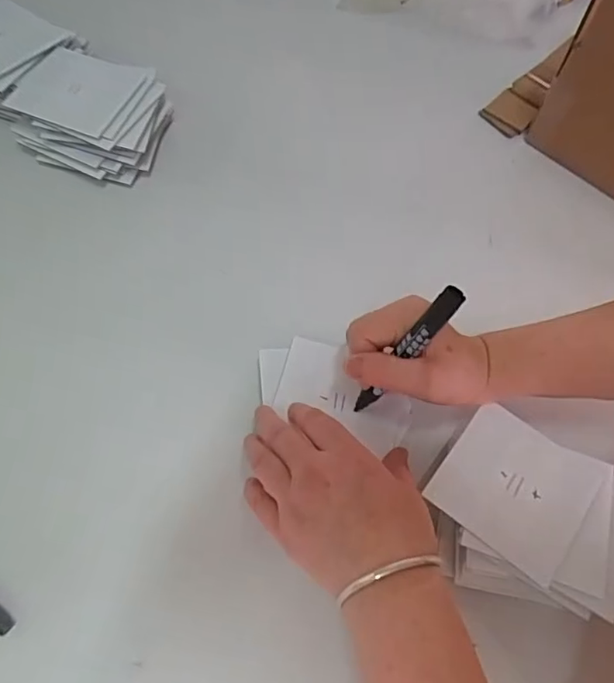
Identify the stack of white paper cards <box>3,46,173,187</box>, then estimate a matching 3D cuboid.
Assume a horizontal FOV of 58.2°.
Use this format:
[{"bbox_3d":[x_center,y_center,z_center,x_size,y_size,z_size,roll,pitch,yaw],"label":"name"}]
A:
[{"bbox_3d":[-0.195,-0.215,0.514,0.126,0.044,0.124,20,61,4],"label":"stack of white paper cards"}]

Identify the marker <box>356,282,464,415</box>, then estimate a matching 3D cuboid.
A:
[{"bbox_3d":[0.061,0.010,0.358,0.011,0.119,0.015,-12,56,-43],"label":"marker"}]

